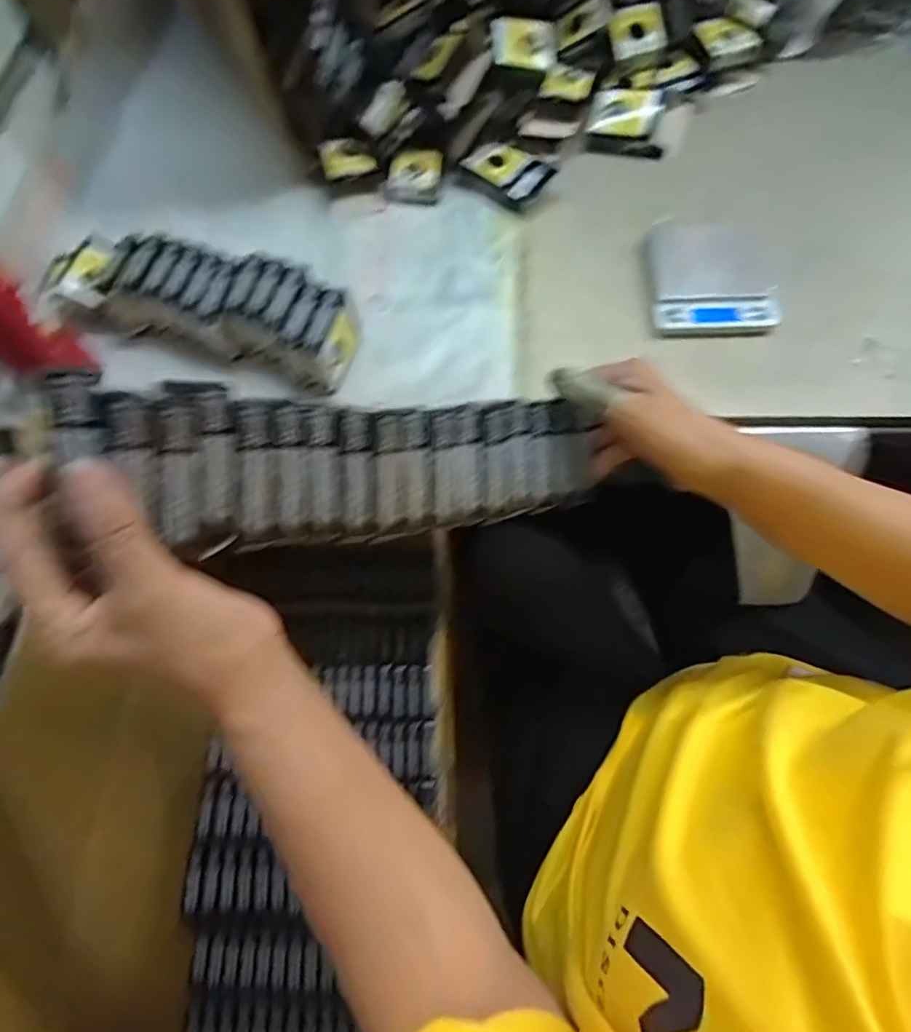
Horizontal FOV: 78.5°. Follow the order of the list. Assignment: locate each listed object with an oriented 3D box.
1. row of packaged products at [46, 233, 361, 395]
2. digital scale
[{"bbox_3d":[-0.243,-0.198,0.528,0.326,0.065,0.095,15,68,10],"label":"row of packaged products"},{"bbox_3d":[0.236,-0.222,0.519,0.112,0.023,0.124,1,66,4],"label":"digital scale"}]

